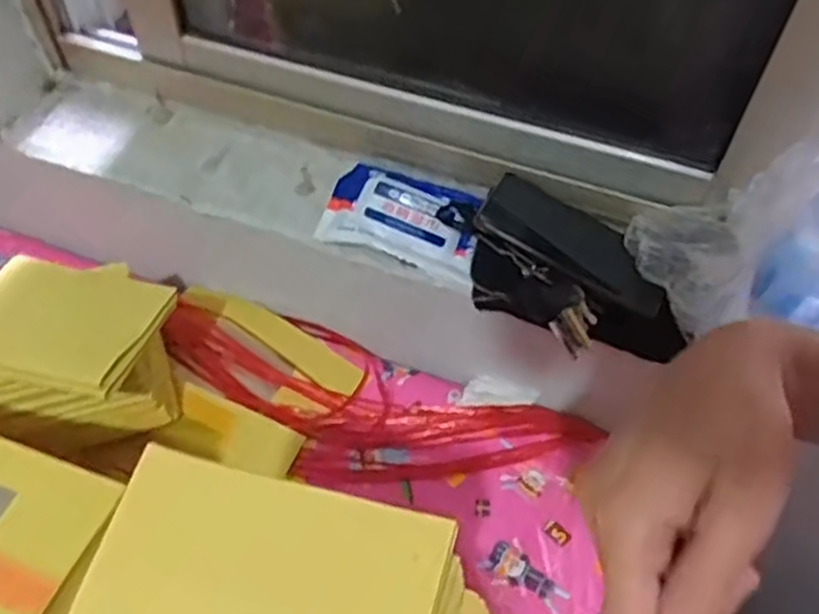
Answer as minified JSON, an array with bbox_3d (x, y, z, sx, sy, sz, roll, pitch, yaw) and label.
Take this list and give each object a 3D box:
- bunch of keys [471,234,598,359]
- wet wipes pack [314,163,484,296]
[{"bbox_3d":[0.101,-0.012,0.639,0.123,0.029,0.051,29,61,18],"label":"bunch of keys"},{"bbox_3d":[-0.003,-0.082,0.693,0.148,0.030,0.101,17,58,11],"label":"wet wipes pack"}]

